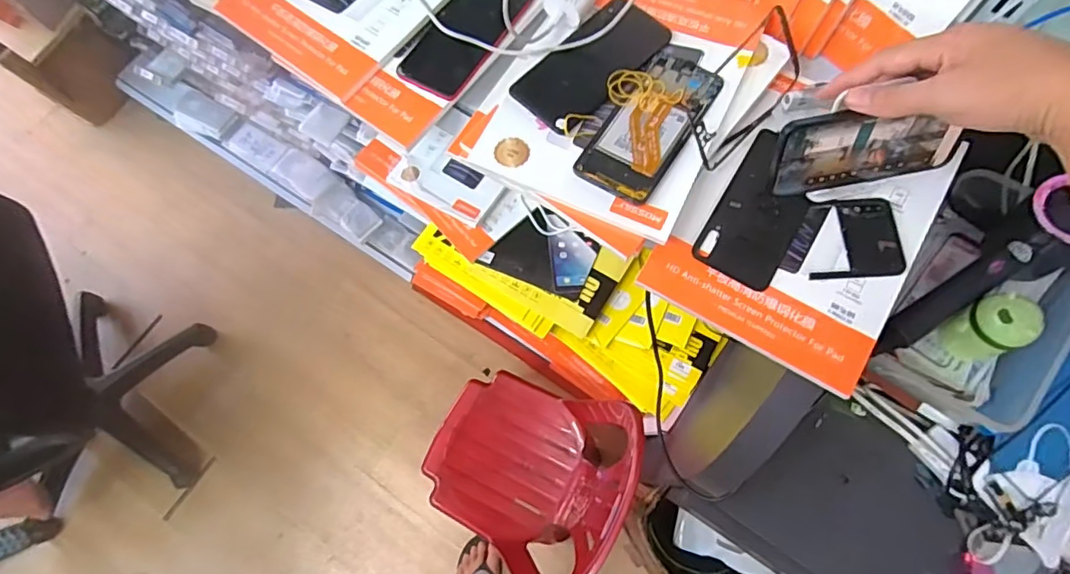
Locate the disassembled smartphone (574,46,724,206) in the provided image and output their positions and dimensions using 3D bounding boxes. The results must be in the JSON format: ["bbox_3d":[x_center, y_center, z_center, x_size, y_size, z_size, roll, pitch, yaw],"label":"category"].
[{"bbox_3d":[0.099,-0.151,0.511,0.087,0.010,0.153,30,75,12],"label":"disassembled smartphone"}]

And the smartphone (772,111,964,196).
[{"bbox_3d":[0.272,-0.114,0.463,0.149,0.073,0.006,-9,48,0],"label":"smartphone"}]

